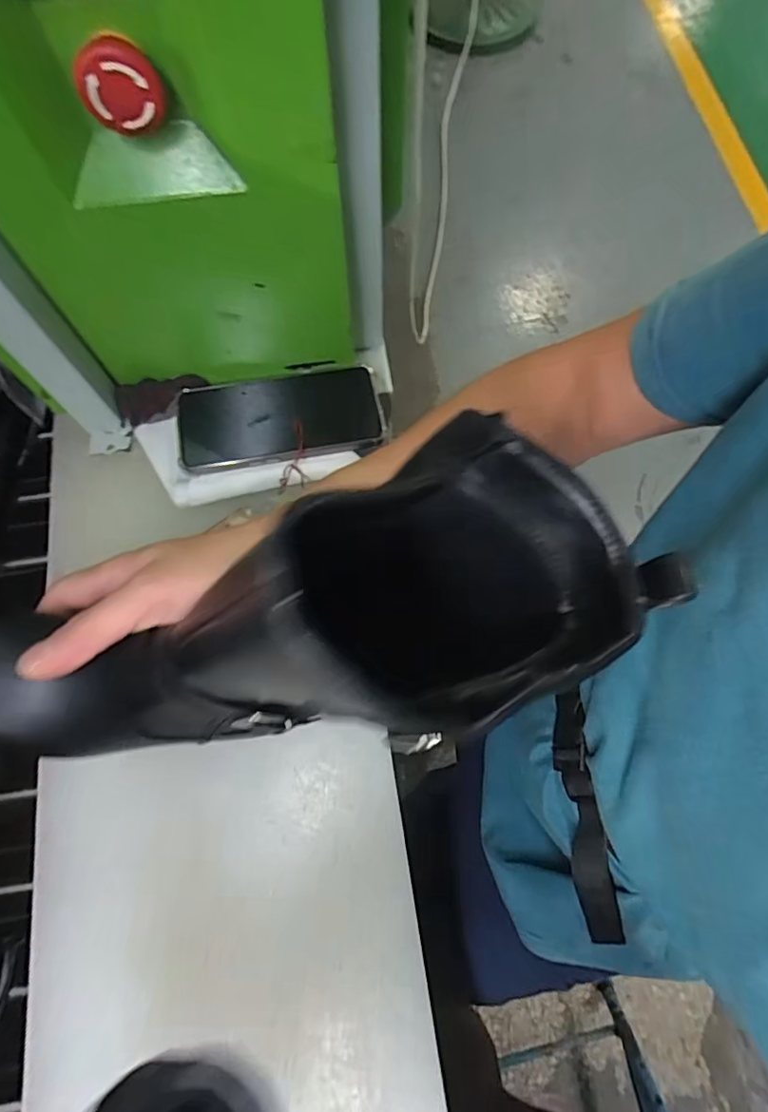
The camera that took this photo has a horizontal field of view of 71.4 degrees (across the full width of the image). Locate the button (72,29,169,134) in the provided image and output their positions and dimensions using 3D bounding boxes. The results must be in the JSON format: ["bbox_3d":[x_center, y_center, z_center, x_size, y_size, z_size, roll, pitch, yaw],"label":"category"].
[{"bbox_3d":[-0.123,-0.220,0.250,0.037,0.035,0.018,-22,74,-7],"label":"button"}]

